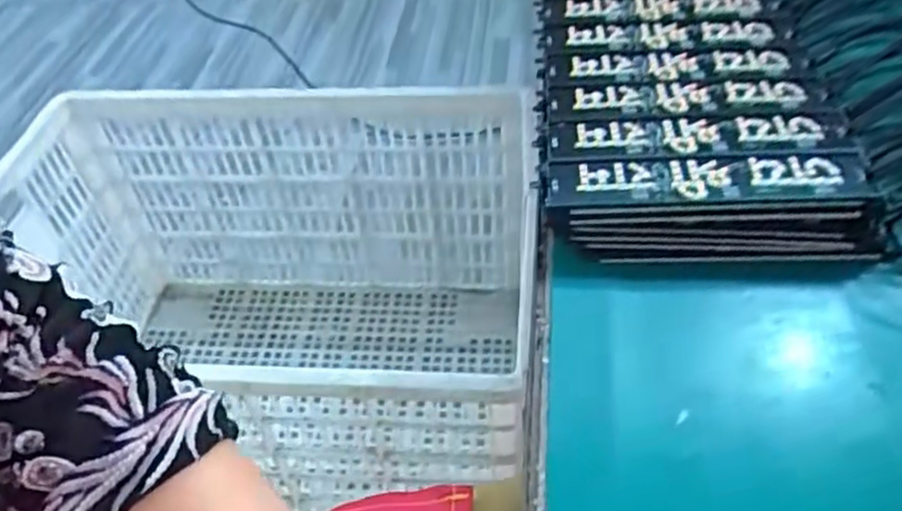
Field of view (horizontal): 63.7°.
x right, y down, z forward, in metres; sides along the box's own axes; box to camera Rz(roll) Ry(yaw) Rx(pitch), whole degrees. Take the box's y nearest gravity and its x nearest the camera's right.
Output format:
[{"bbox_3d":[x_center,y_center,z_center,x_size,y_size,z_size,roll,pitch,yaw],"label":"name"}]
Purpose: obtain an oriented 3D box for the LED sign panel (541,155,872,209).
[{"bbox_3d":[0.137,-0.041,0.393,0.165,0.008,0.036,-2,46,6],"label":"LED sign panel"}]

